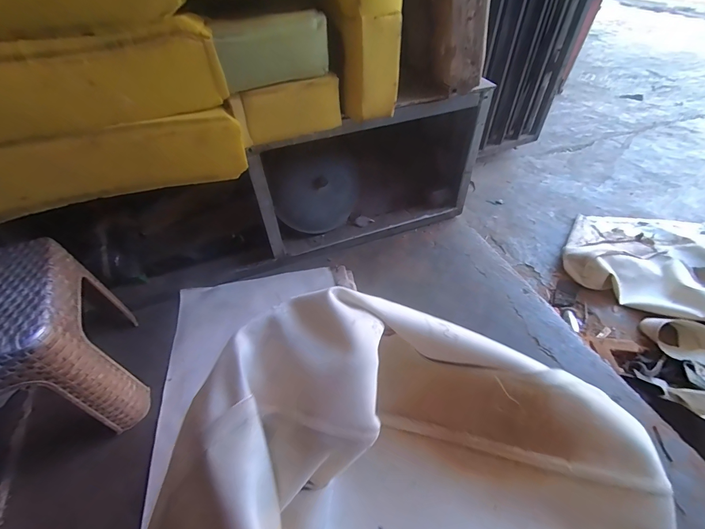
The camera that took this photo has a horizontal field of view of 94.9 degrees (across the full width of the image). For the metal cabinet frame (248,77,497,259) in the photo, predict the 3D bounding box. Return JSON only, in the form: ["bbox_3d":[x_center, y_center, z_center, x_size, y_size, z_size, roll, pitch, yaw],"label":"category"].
[{"bbox_3d":[0.044,-0.258,0.904,0.622,0.388,0.180,-17,50,-13],"label":"metal cabinet frame"}]

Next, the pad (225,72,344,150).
[{"bbox_3d":[-0.126,-0.300,0.640,0.206,0.111,0.050,-20,51,-16],"label":"pad"}]

